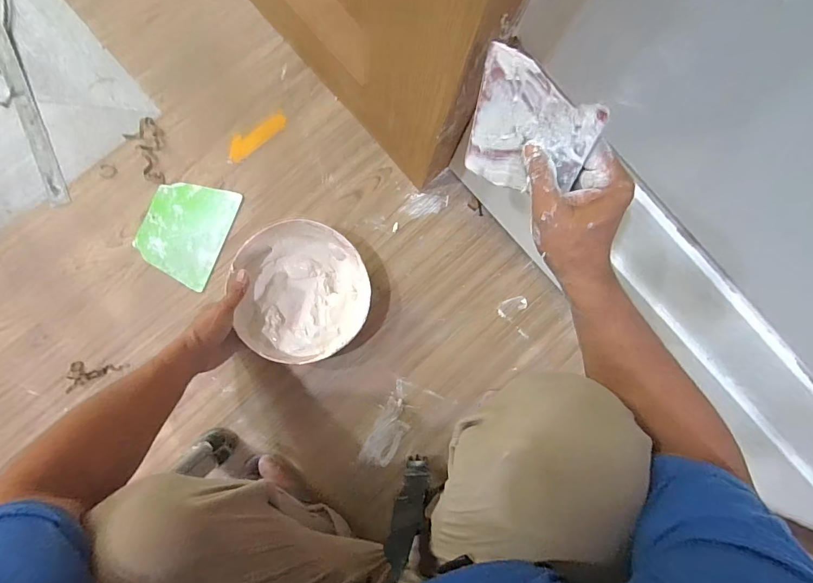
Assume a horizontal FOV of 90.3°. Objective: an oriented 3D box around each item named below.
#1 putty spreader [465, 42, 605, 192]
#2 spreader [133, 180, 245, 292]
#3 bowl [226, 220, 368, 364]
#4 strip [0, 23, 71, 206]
[{"bbox_3d":[0.102,-0.130,0.346,0.105,0.119,0.006,38,65,17],"label":"putty spreader"},{"bbox_3d":[-0.361,-0.102,0.660,0.129,0.004,0.163,21,84,-4],"label":"spreader"},{"bbox_3d":[-0.158,0.000,0.625,0.189,0.063,0.204,0,86,-6],"label":"bowl"},{"bbox_3d":[-0.612,-0.286,0.655,0.031,0.008,0.310,-21,89,-12],"label":"strip"}]

